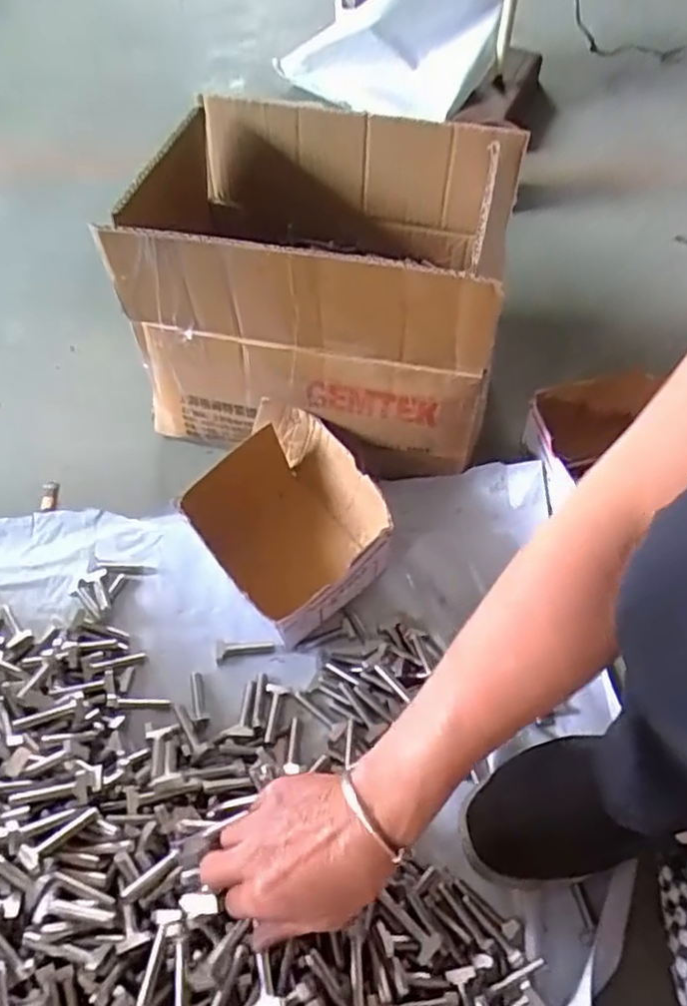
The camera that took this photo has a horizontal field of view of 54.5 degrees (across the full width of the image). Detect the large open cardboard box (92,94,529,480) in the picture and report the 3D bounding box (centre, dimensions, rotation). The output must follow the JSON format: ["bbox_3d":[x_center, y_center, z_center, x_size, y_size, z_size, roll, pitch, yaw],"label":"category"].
[{"bbox_3d":[-0.021,-0.214,0.670,0.339,0.263,0.252,10,56,11],"label":"large open cardboard box"}]

